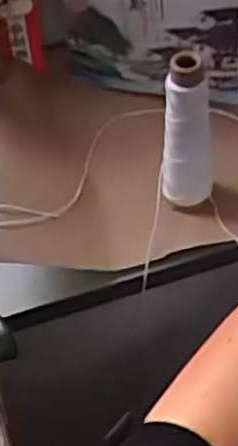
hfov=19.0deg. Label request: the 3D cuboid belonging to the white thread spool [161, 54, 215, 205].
[{"bbox_3d":[0.069,-0.089,0.710,0.050,0.172,0.043,0,48,5],"label":"white thread spool"}]

